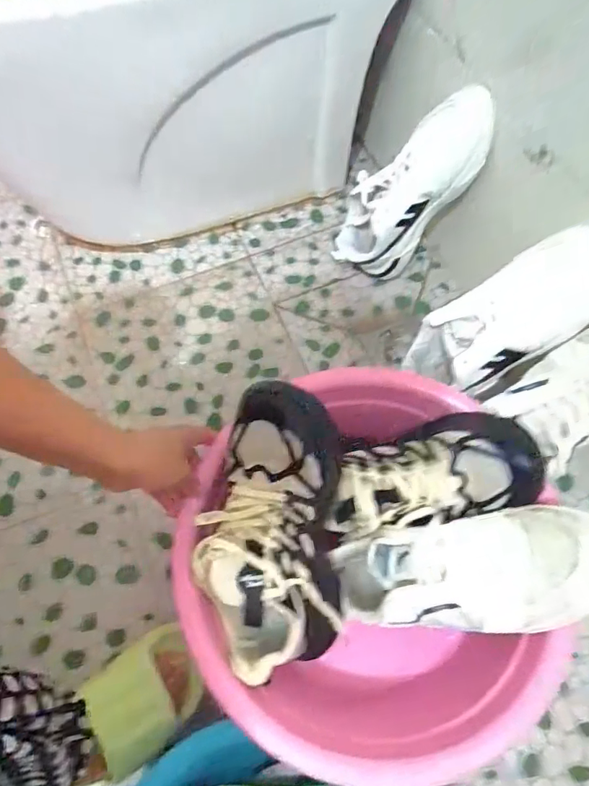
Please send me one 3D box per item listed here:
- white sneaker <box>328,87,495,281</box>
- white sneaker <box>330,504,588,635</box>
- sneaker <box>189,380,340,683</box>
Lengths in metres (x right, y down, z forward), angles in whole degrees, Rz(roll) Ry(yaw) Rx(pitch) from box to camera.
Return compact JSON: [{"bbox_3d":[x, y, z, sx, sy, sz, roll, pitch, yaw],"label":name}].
[{"bbox_3d":[0.170,-0.292,0.705,0.120,0.290,0.100,-1,61,-33],"label":"white sneaker"},{"bbox_3d":[0.164,0.181,0.490,0.276,0.087,0.102,-18,61,29],"label":"white sneaker"},{"bbox_3d":[-0.021,0.132,0.464,0.130,0.087,0.272,3,95,2],"label":"sneaker"}]

